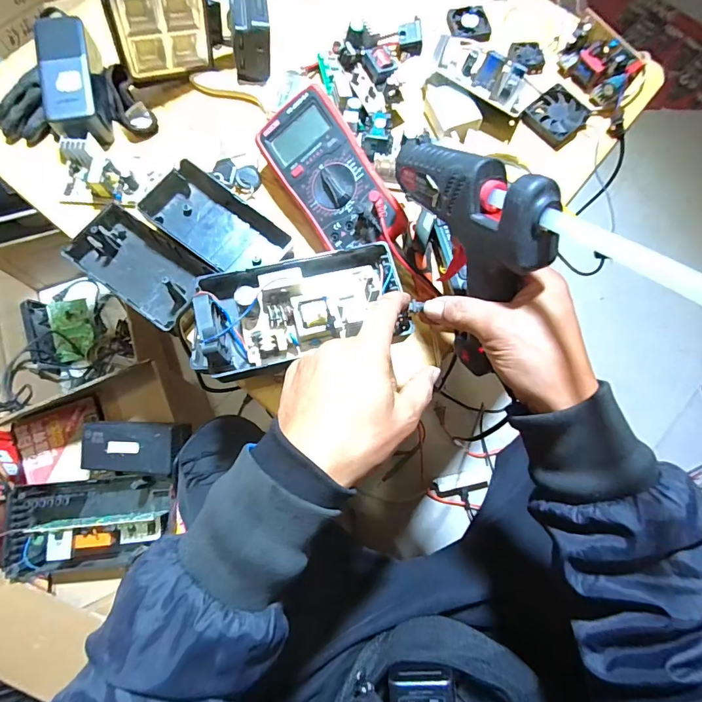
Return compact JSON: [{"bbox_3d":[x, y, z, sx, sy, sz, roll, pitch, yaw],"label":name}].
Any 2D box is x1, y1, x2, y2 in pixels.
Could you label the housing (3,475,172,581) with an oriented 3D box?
[{"bbox_3d":[-0.383,0.251,0.600,0.207,0.081,0.118,-4,75,-2],"label":"housing"}]

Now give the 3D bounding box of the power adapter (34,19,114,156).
[{"bbox_3d":[-0.317,-0.310,0.475,0.054,0.050,0.135,-9,88,-3],"label":"power adapter"}]

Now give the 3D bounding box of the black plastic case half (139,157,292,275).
[{"bbox_3d":[-0.147,-0.140,0.448,0.157,0.034,0.074,33,77,7],"label":"black plastic case half"}]

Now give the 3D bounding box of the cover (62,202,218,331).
[{"bbox_3d":[-0.223,-0.090,0.441,0.145,0.032,0.079,35,77,8],"label":"cover"}]

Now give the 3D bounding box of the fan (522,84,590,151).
[{"bbox_3d":[0.252,-0.287,0.505,0.060,0.017,0.064,-39,79,-10],"label":"fan"}]

